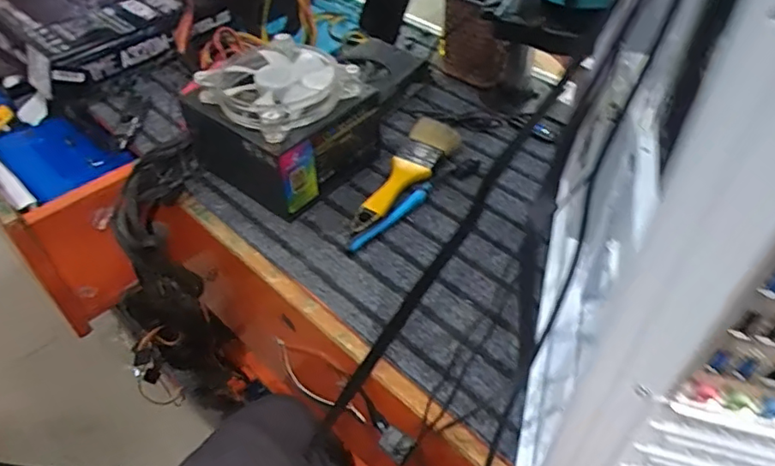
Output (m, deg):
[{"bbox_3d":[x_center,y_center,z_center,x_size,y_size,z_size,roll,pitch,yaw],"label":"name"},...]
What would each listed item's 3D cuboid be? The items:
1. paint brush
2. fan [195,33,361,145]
[{"bbox_3d":[0.020,-0.063,0.606,0.051,0.029,0.182,21,49,20],"label":"paint brush"},{"bbox_3d":[-0.109,-0.152,0.576,0.128,0.030,0.124,-34,54,-28],"label":"fan"}]

